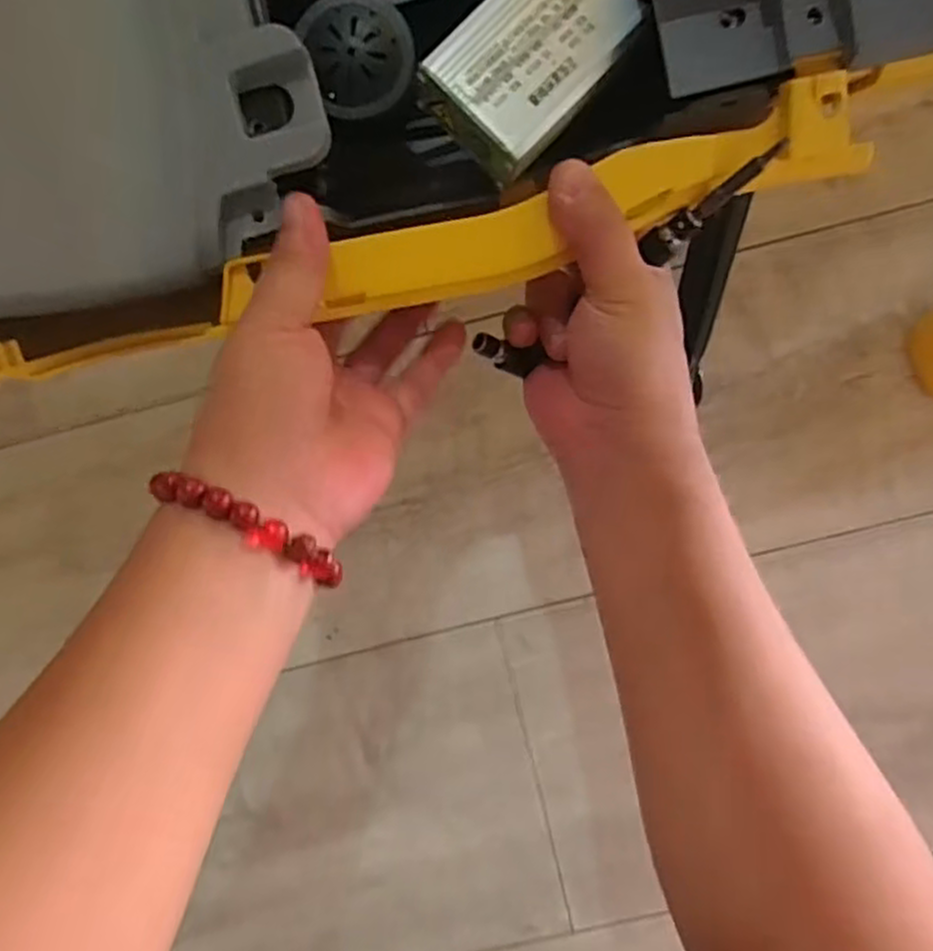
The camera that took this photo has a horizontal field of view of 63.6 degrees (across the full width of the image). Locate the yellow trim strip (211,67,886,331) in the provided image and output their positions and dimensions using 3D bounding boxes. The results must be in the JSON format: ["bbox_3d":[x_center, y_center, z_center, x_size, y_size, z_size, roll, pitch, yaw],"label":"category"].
[{"bbox_3d":[0.027,-0.099,0.296,0.246,0.027,0.031,-16,85,6],"label":"yellow trim strip"}]

